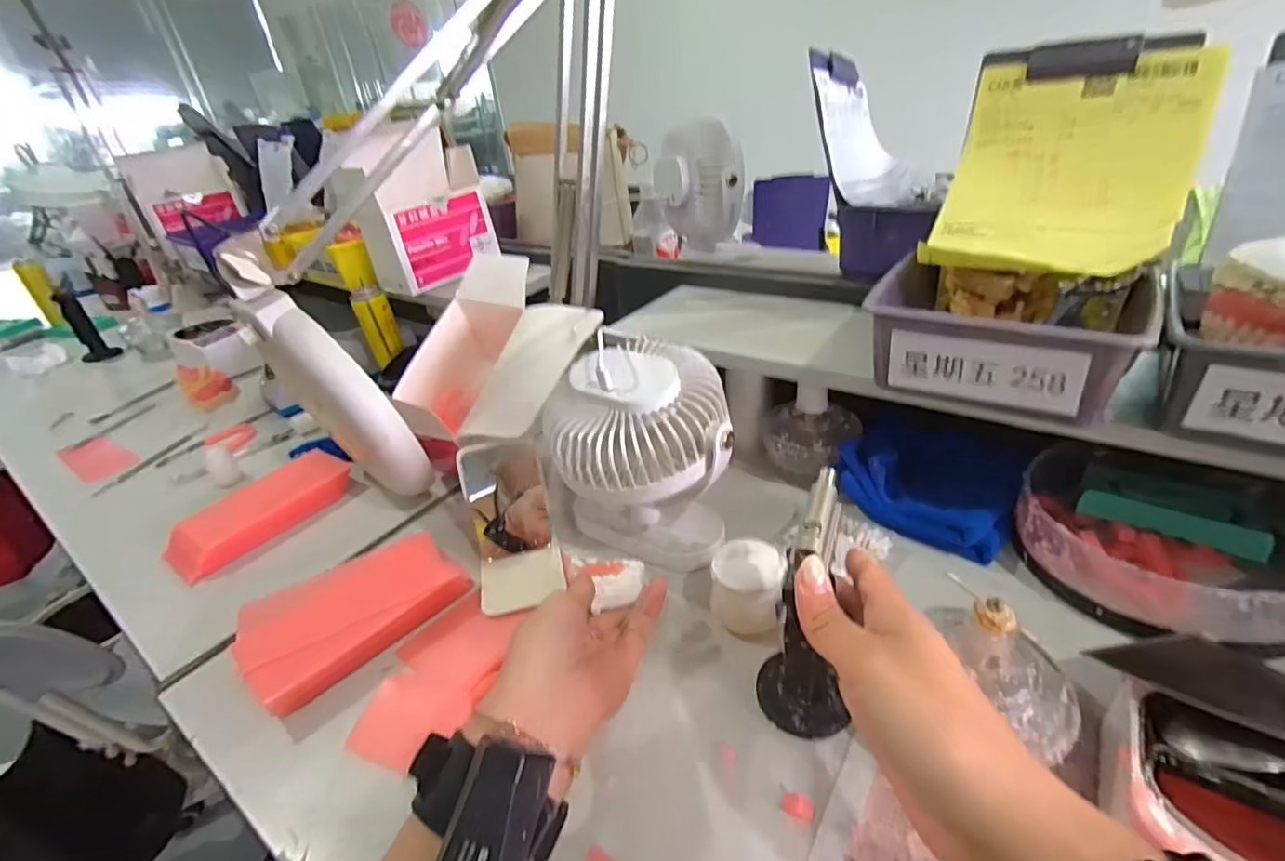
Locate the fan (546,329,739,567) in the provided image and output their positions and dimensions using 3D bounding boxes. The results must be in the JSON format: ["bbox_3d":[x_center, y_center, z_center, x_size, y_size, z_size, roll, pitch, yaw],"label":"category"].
[{"bbox_3d":[0.003,0.026,0.462,0.136,0.158,0.137,-15,32,-12],"label":"fan"}]

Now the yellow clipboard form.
[{"bbox_3d":[0.309,-0.193,0.418,0.148,0.035,0.191,16,77,31],"label":"yellow clipboard form"}]

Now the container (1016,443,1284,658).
[{"bbox_3d":[0.386,0.072,0.423,0.189,0.054,0.171,-31,39,-33],"label":"container"}]

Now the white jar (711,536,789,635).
[{"bbox_3d":[0.072,0.113,0.411,0.045,0.050,0.057,4,33,17],"label":"white jar"}]

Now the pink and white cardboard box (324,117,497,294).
[{"bbox_3d":[-0.286,-0.299,0.780,0.107,0.157,0.183,24,43,40],"label":"pink and white cardboard box"}]

